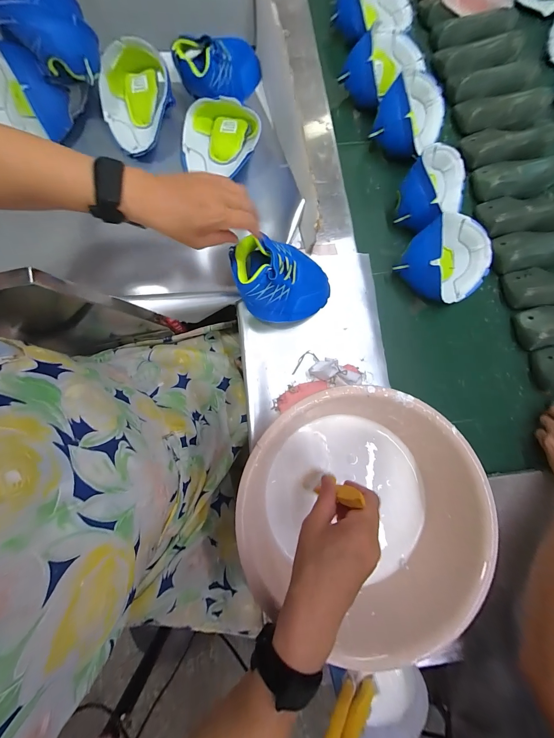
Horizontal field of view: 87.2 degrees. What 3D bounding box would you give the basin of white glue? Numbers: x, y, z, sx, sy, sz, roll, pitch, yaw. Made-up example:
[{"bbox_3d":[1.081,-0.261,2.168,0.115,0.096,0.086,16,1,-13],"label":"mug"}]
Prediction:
[{"bbox_3d":[0.100,0.183,0.417,0.283,0.157,0.297,0,79,0],"label":"basin of white glue"}]

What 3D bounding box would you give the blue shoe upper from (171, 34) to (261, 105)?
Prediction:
[{"bbox_3d":[-0.111,-0.611,0.588,0.183,0.083,0.086,-34,80,-27],"label":"blue shoe upper"}]

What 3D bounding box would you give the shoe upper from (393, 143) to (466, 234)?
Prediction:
[{"bbox_3d":[0.302,-0.356,0.572,0.119,0.082,0.197,38,66,4],"label":"shoe upper"}]

